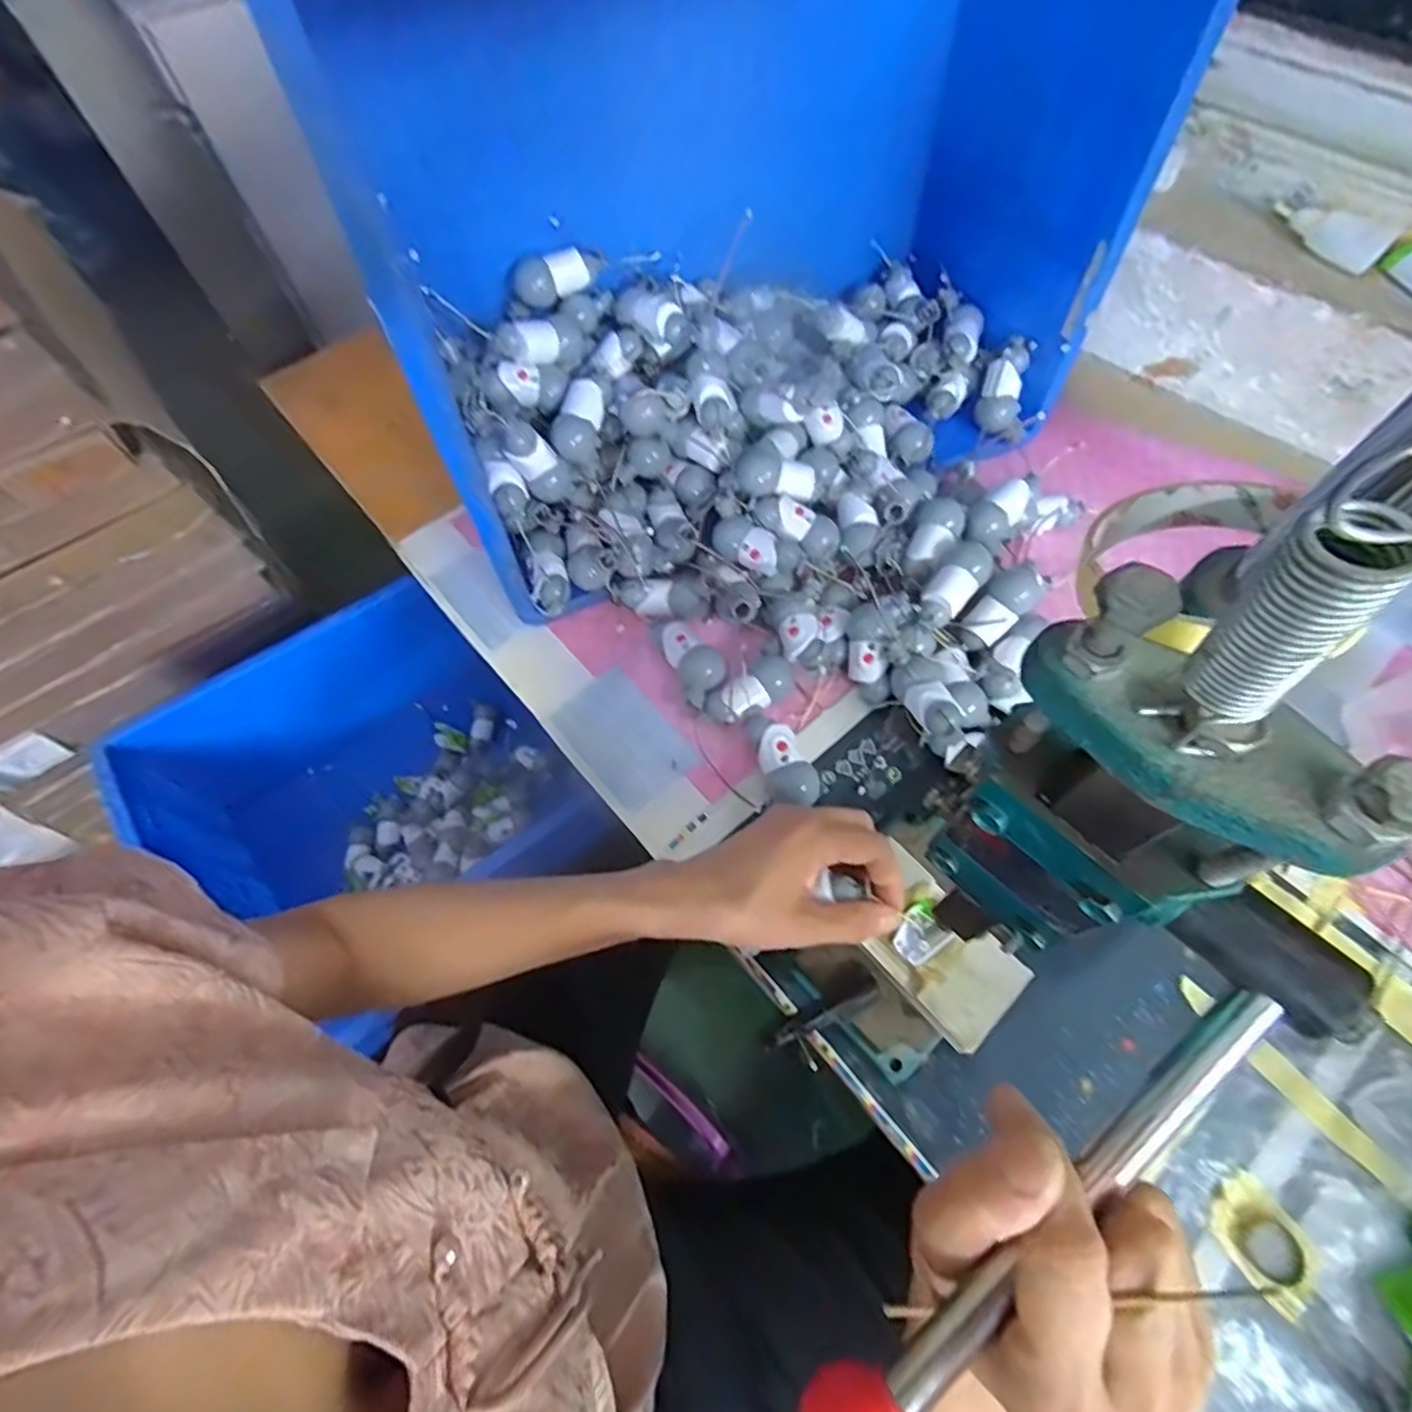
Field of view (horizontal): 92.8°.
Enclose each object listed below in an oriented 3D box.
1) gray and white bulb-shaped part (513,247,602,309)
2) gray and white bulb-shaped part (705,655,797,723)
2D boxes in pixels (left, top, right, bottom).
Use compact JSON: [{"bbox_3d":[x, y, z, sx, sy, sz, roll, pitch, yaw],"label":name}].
[{"bbox_3d":[-0.122,-0.361,0.559,0.077,0.029,0.032,-21,64,-9],"label":"gray and white bulb-shaped part"},{"bbox_3d":[0.036,-0.010,0.513,0.069,0.031,0.033,-31,65,-14],"label":"gray and white bulb-shaped part"}]

